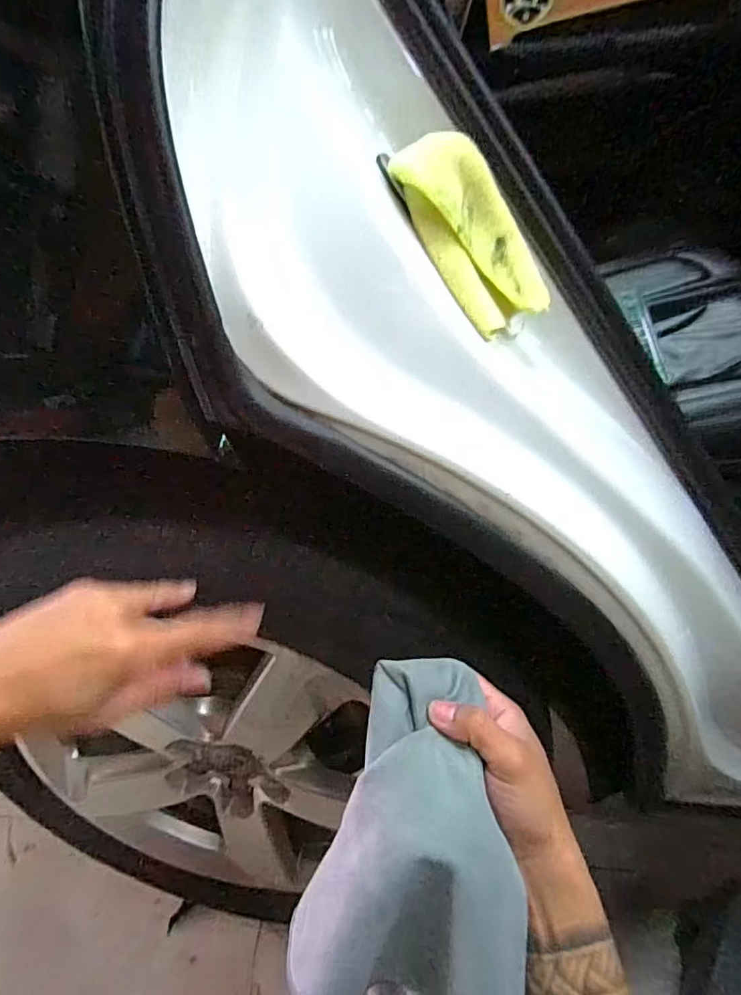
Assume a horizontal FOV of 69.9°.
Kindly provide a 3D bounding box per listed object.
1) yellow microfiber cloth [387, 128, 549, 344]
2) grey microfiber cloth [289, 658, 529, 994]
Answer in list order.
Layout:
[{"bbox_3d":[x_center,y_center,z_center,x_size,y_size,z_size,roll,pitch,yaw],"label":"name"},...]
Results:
[{"bbox_3d":[0.065,-0.170,0.341,0.059,0.124,0.021,-33,12,-6],"label":"yellow microfiber cloth"},{"bbox_3d":[0.020,0.234,0.322,0.126,0.257,0.083,-3,-6,5],"label":"grey microfiber cloth"}]

